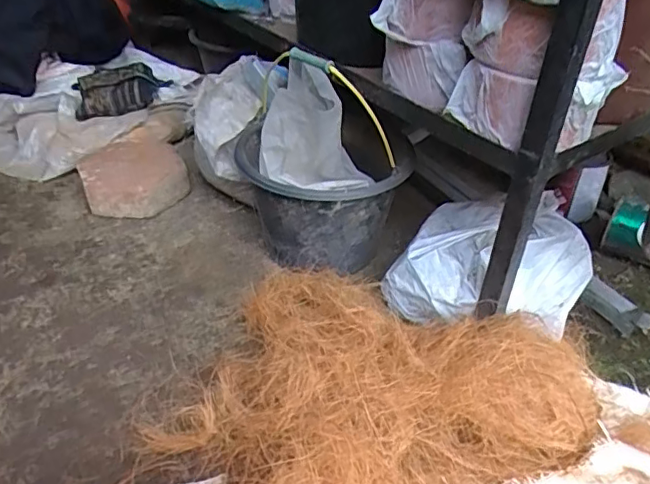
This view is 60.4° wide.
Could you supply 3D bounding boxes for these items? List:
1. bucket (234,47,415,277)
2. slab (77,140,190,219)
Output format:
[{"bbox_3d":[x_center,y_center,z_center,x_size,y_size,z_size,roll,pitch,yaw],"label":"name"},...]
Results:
[{"bbox_3d":[-0.006,-0.139,0.887,0.240,0.313,0.246,2,37,-1],"label":"bucket"},{"bbox_3d":[-0.388,-0.126,1.138,0.195,0.089,0.213,-13,38,-21],"label":"slab"}]

